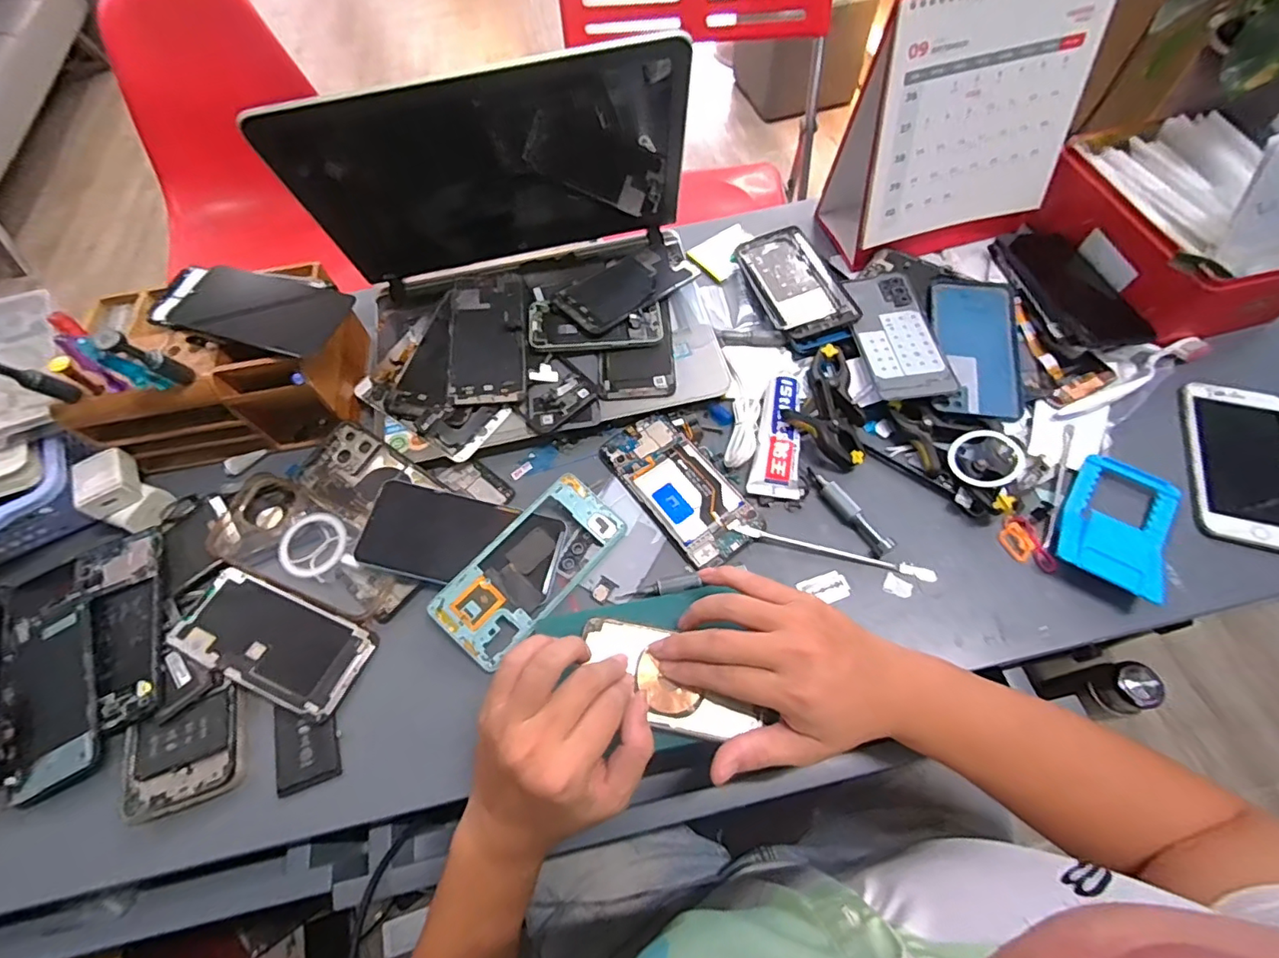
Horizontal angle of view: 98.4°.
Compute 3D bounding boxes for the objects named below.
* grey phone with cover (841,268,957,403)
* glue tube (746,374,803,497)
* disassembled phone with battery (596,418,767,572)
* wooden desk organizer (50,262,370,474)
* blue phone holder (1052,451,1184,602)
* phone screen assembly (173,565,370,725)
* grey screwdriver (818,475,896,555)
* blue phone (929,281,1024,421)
[{"bbox_3d":[0.245,-0.142,0.533,0.072,0.015,0.157,-4,61,2],"label":"grey phone with cover"},{"bbox_3d":[0.121,-0.039,0.492,0.045,0.015,0.114,1,76,11],"label":"glue tube"},{"bbox_3d":[0.035,0.005,0.489,0.073,0.006,0.152,-34,64,-14],"label":"disassembled phone with battery"},{"bbox_3d":[-0.383,-0.107,0.515,0.207,0.088,0.136,-11,61,-2],"label":"wooden desk organizer"},{"bbox_3d":[0.384,0.036,0.441,0.070,0.021,0.119,29,67,18],"label":"blue phone holder"},{"bbox_3d":[-0.293,0.128,0.439,0.147,0.009,0.070,19,64,14],"label":"phone screen assembly"},{"bbox_3d":[0.180,0.029,0.466,0.014,0.014,0.081,-32,64,-13],"label":"grey screwdriver"},{"bbox_3d":[0.316,-0.127,0.521,0.074,0.016,0.161,9,62,9],"label":"blue phone"}]

